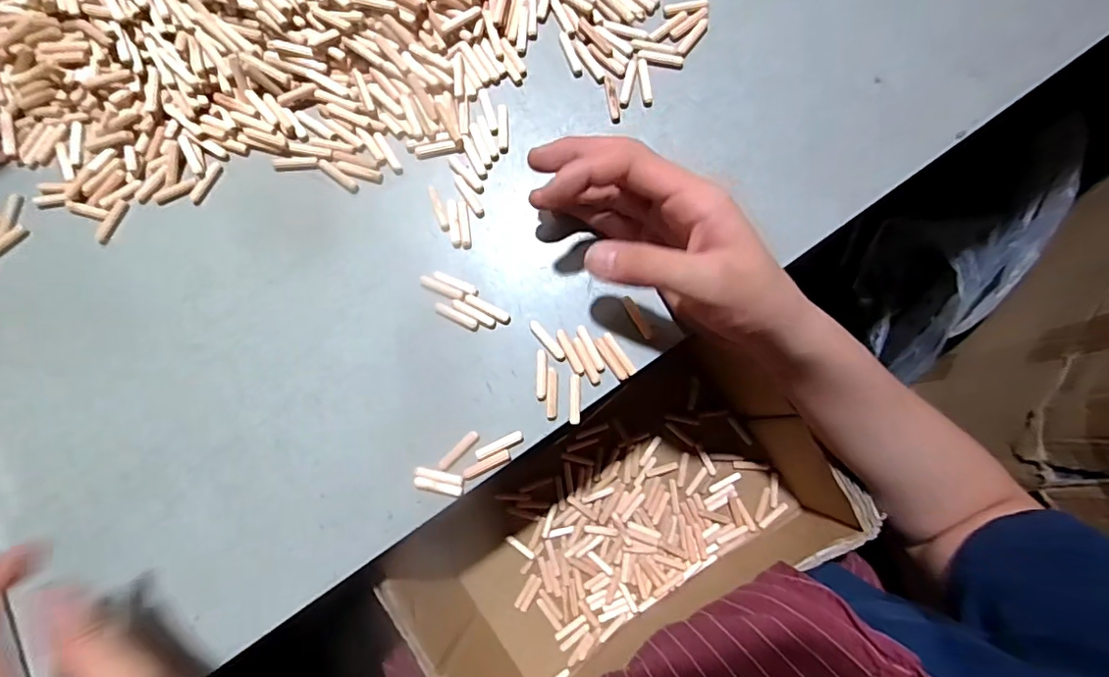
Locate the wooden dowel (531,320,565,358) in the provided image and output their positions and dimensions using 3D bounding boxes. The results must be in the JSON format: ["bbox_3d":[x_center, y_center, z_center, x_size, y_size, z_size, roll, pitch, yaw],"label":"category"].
[{"bbox_3d":[-0.004,0.000,0.333,0.006,0.004,0.029,-42,84,-4],"label":"wooden dowel"}]

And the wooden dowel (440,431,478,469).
[{"bbox_3d":[-0.058,0.067,0.327,0.030,0.004,0.006,-43,84,-4],"label":"wooden dowel"}]

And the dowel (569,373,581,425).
[{"bbox_3d":[0.013,0.036,0.328,0.007,0.004,0.030,0,83,2],"label":"dowel"}]

